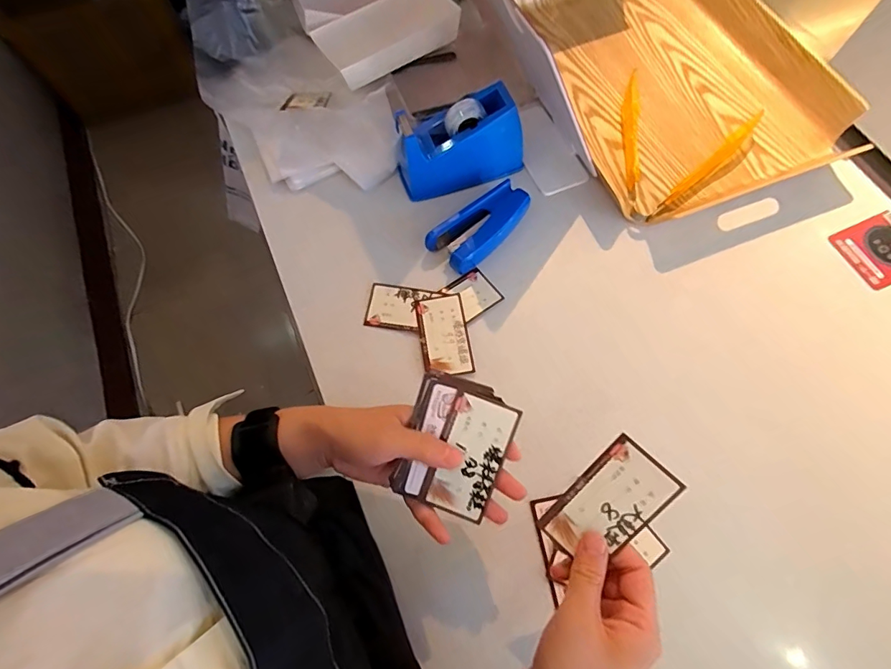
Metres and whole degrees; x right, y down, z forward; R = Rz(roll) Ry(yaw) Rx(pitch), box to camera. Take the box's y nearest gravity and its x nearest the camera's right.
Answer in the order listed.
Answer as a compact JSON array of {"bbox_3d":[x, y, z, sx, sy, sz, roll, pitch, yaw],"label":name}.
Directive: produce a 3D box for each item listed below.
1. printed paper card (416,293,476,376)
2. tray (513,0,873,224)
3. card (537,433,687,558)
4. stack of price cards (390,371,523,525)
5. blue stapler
[{"bbox_3d":[-0.001,0.001,0.466,0.049,0.004,0.086,-9,68,-3],"label":"printed paper card"},{"bbox_3d":[0.290,-0.328,0.572,0.312,0.042,0.394,-18,69,-7],"label":"tray"},{"bbox_3d":[0.109,0.114,0.302,0.048,0.004,0.086,43,102,16],"label":"card"},{"bbox_3d":[0.007,0.078,0.329,0.073,0.005,0.089,21,93,4],"label":"stack of price cards"},{"bbox_3d":[0.040,-0.118,0.497,0.117,0.026,0.051,-39,73,-14],"label":"blue stapler"}]

